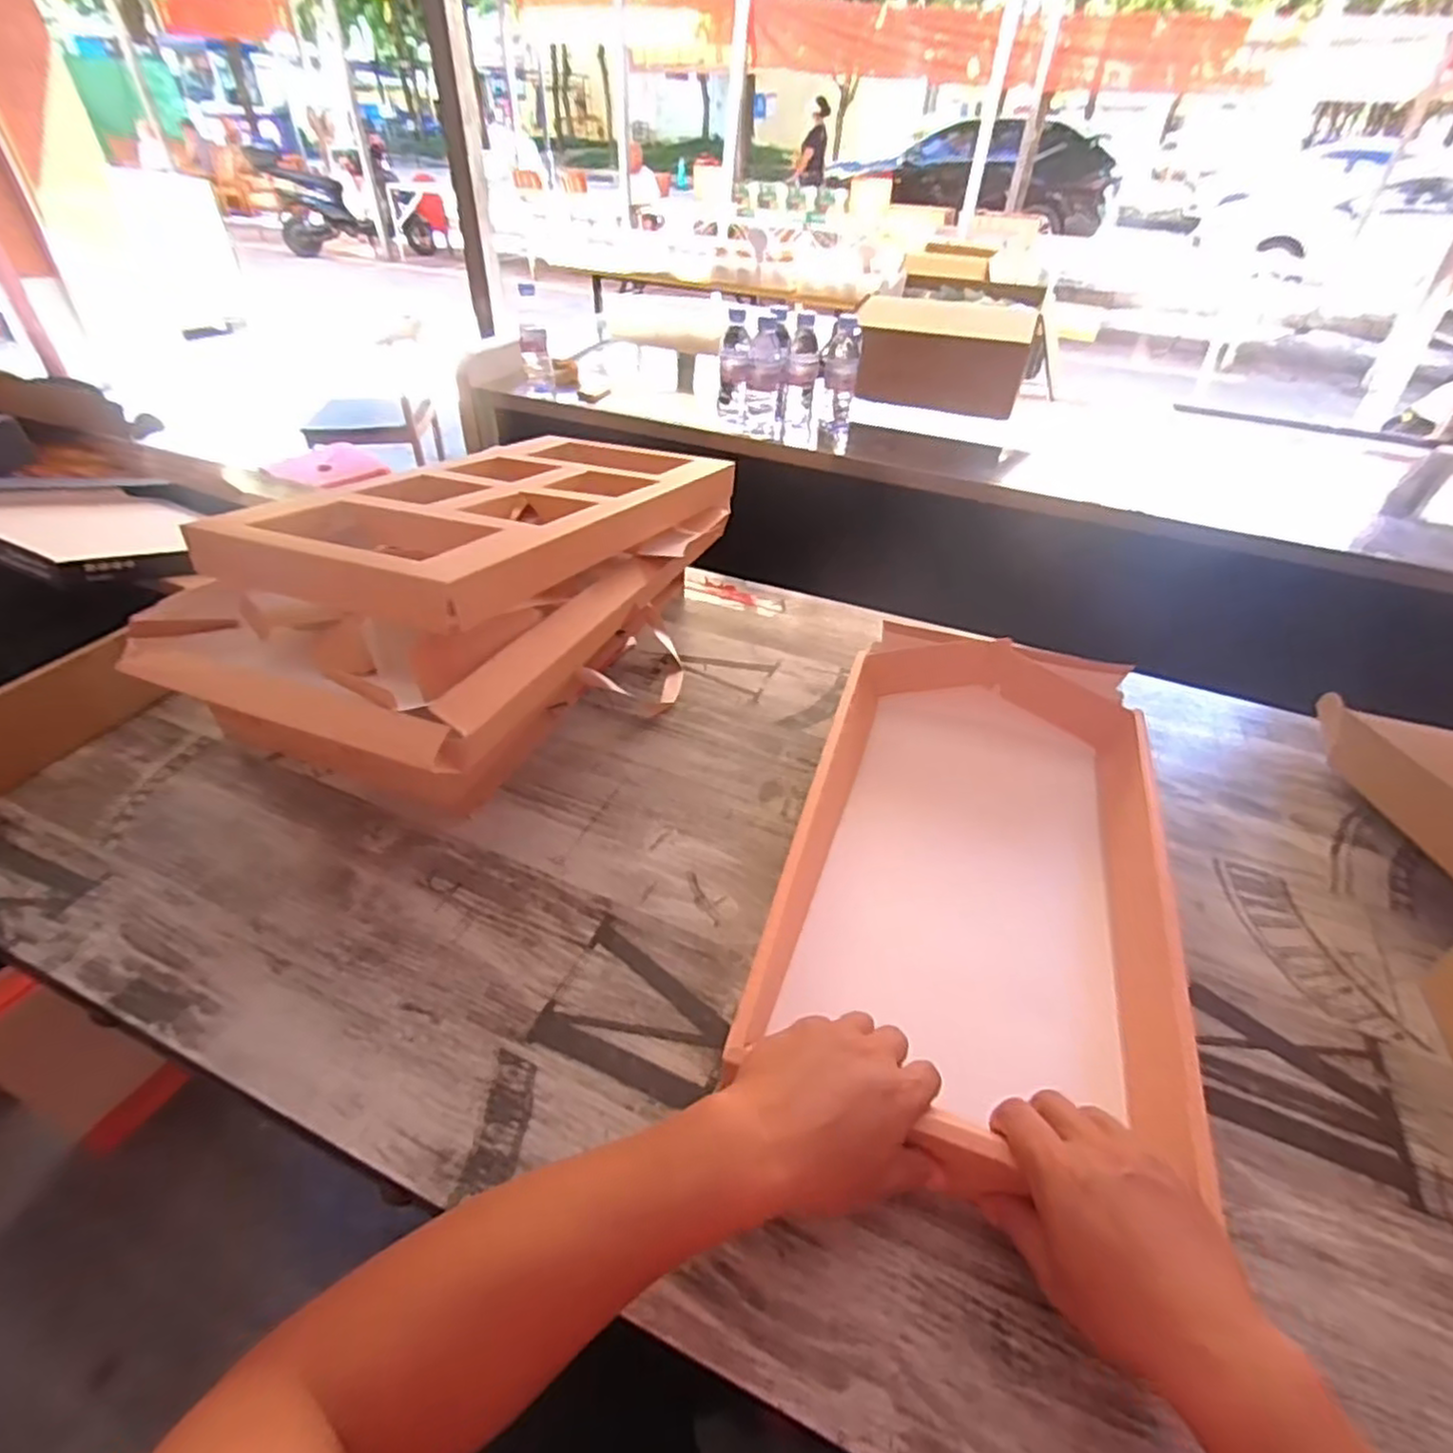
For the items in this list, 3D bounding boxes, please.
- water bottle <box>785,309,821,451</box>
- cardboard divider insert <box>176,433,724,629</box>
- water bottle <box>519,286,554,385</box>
[{"bbox_3d":[0.141,-0.627,1.278,0.066,0.206,0.076,5,41,4],"label":"water bottle"},{"bbox_3d":[-0.200,-0.205,0.663,0.245,0.049,0.448,16,33,18],"label":"cardboard divider insert"},{"bbox_3d":[-0.368,-0.746,1.339,0.054,0.169,0.065,-8,42,-11],"label":"water bottle"}]

